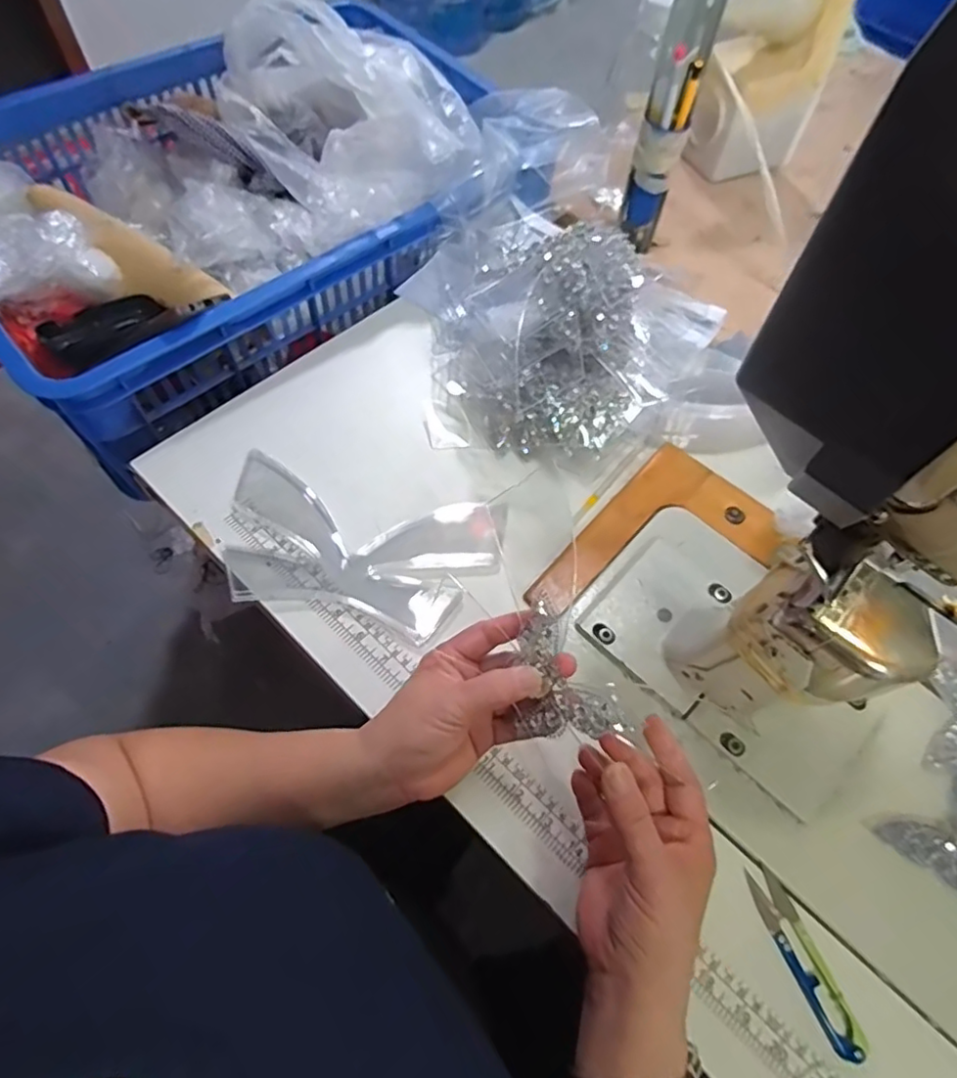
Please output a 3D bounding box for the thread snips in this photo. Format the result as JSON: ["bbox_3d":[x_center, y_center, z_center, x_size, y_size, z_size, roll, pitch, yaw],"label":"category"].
[{"bbox_3d":[0.202,0.259,0.382,0.025,0.013,0.102,-20,65,-14],"label":"thread snips"}]

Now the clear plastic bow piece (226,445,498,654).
[{"bbox_3d":[-0.095,0.007,0.499,0.219,0.009,0.124,10,62,1],"label":"clear plastic bow piece"}]

